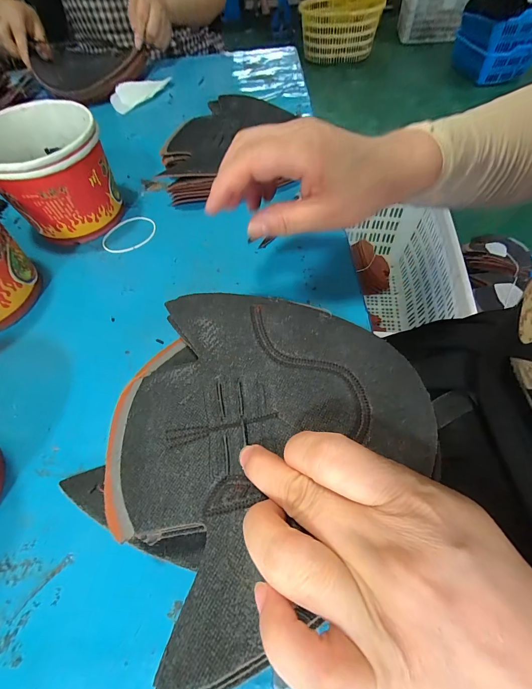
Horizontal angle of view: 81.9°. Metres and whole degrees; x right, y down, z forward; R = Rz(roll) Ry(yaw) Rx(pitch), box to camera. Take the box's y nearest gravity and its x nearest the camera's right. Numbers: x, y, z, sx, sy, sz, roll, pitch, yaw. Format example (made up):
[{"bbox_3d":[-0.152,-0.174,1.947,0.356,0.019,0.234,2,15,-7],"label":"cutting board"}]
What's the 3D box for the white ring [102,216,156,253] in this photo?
[{"bbox_3d":[-0.149,-0.122,0.335,0.055,0.004,0.055,-11,59,-3],"label":"white ring"}]

